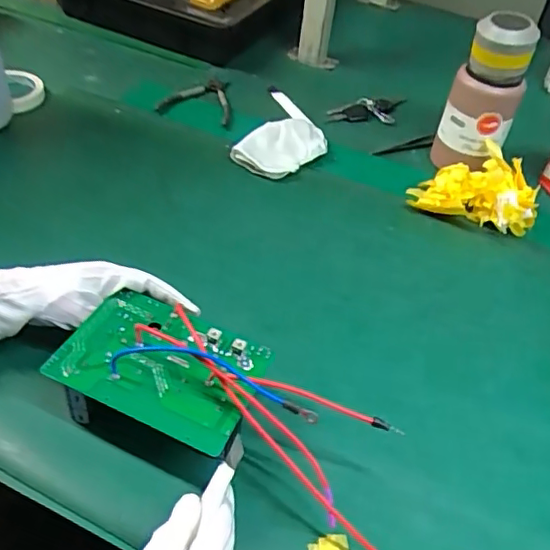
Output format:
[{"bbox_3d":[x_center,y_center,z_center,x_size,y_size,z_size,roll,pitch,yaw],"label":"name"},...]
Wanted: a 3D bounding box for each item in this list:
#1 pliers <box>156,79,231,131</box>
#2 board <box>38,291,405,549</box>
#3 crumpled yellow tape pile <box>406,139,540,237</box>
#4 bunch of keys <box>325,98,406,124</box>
[{"bbox_3d":[-0.113,-0.263,0.844,0.102,0.020,0.128,4,45,-3],"label":"pliers"},{"bbox_3d":[-0.033,0.106,0.454,0.288,0.078,0.104,27,48,13],"label":"board"},{"bbox_3d":[0.256,-0.108,0.722,0.148,0.058,0.121,26,48,18],"label":"crumpled yellow tape pile"},{"bbox_3d":[0.140,-0.244,0.862,0.130,0.027,0.048,-8,47,-15],"label":"bunch of keys"}]

